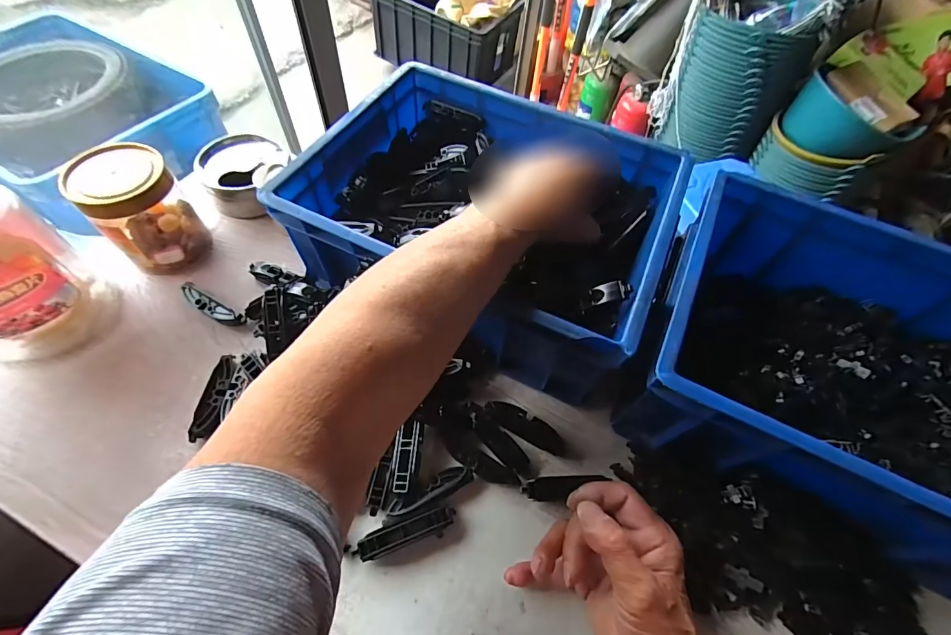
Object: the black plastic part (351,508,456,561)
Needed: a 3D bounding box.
[{"bbox_3d":[-0.055,0.174,0.336,0.078,0.019,0.019,-13,60,-13],"label":"black plastic part"}]

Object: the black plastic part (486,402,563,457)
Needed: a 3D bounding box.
[{"bbox_3d":[0.047,0.101,0.390,0.078,0.004,0.022,26,76,13],"label":"black plastic part"}]

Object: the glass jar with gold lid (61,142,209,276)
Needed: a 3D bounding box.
[{"bbox_3d":[-0.346,-0.111,0.436,0.088,0.112,0.079,-38,68,-24],"label":"glass jar with gold lid"}]

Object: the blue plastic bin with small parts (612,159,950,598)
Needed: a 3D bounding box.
[{"bbox_3d":[0.334,0.051,0.372,0.348,0.130,0.265,27,60,12],"label":"blue plastic bin with small parts"}]

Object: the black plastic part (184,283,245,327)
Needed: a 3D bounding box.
[{"bbox_3d":[-0.277,-0.012,0.437,0.086,0.017,0.018,29,60,13],"label":"black plastic part"}]

